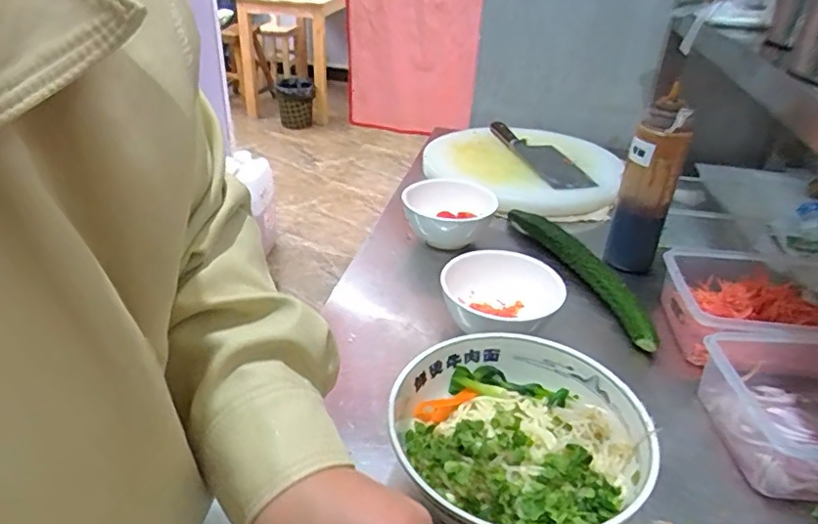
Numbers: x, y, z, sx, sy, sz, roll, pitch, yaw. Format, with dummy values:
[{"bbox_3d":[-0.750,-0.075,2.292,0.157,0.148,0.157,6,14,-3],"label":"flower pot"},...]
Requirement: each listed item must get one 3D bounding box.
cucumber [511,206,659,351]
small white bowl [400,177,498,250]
[{"bbox_3d":[0.229,0.004,0.756,0.033,0.038,0.324,-3,33,-19],"label":"cucumber"},{"bbox_3d":[0.059,-0.079,0.844,0.132,0.066,0.120,6,31,-4],"label":"small white bowl"}]

